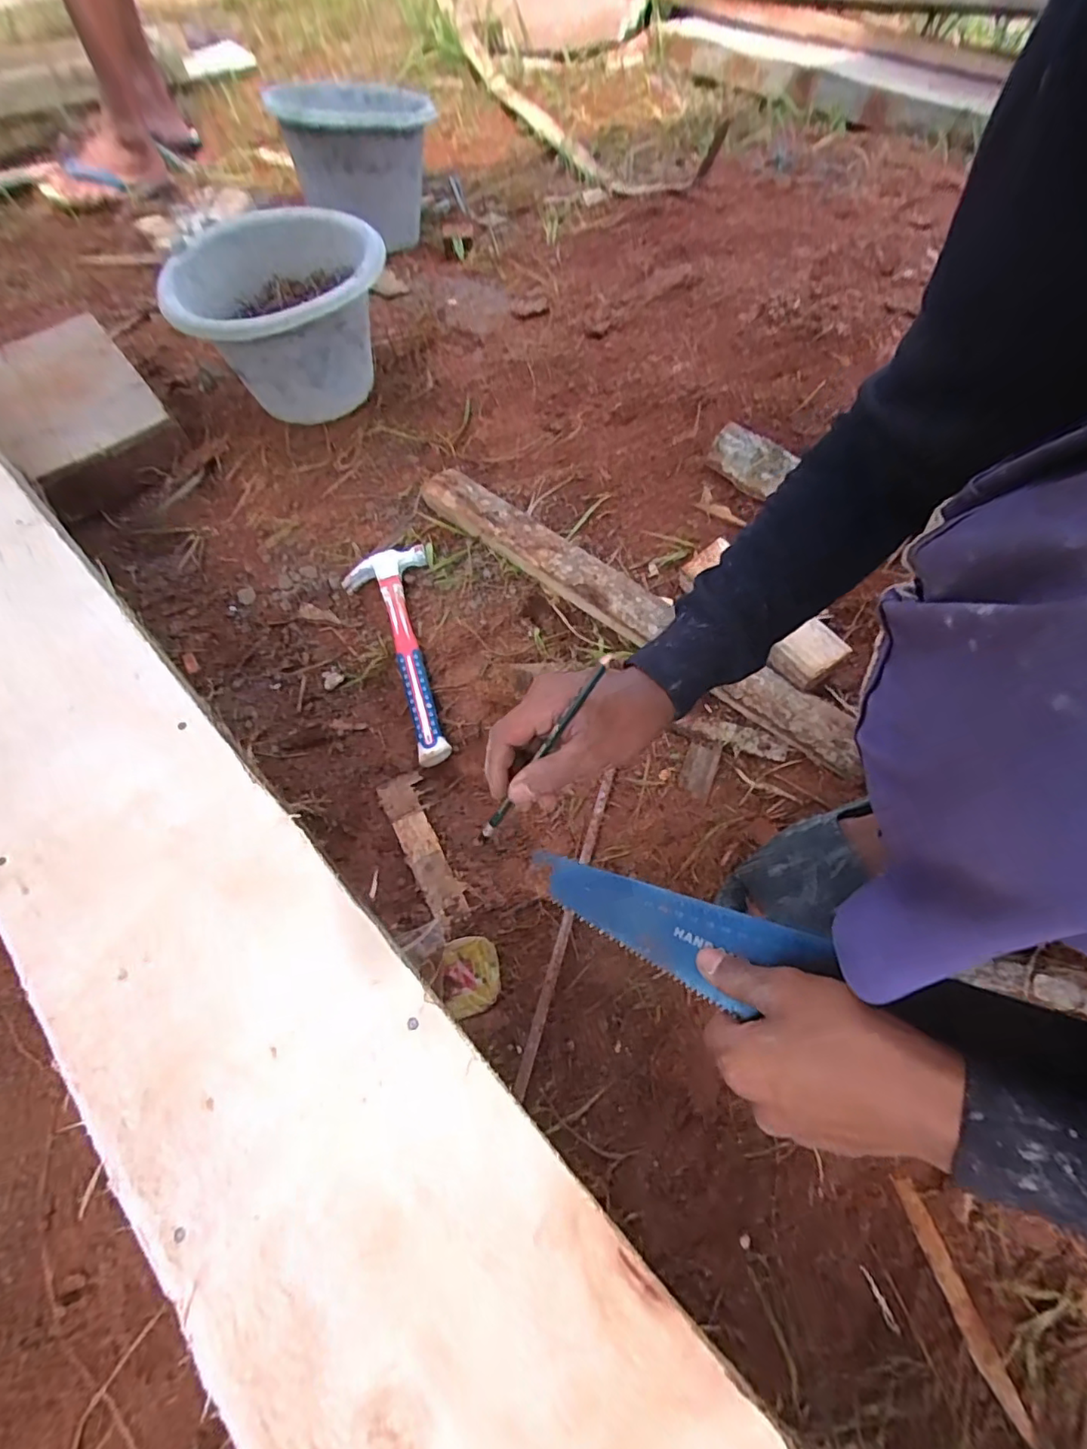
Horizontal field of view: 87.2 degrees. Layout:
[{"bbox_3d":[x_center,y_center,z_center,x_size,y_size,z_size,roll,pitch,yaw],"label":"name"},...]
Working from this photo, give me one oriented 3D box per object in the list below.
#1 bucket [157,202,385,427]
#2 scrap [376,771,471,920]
[{"bbox_3d":[-0.318,-0.510,0.751,0.251,0.182,0.257,1,59,-2],"label":"bucket"},{"bbox_3d":[-0.119,0.117,0.558,0.041,0.011,0.153,-22,63,-15],"label":"scrap"}]

